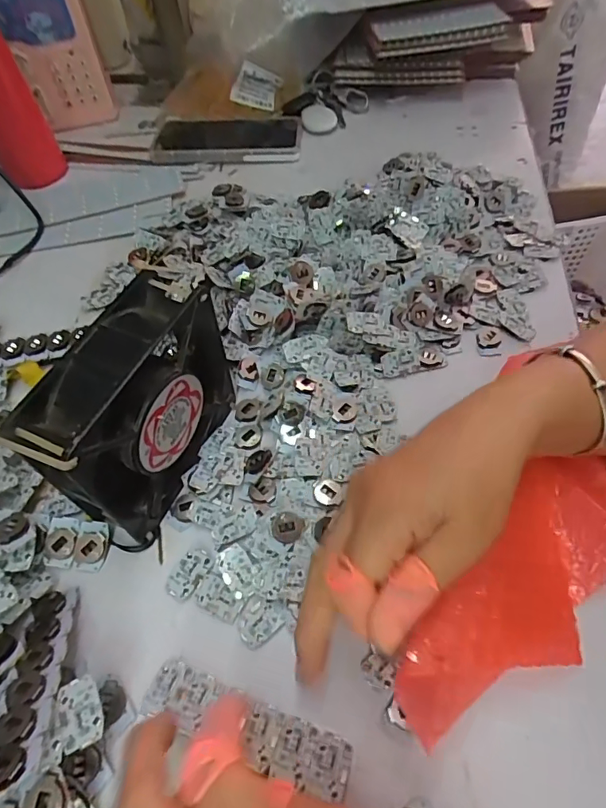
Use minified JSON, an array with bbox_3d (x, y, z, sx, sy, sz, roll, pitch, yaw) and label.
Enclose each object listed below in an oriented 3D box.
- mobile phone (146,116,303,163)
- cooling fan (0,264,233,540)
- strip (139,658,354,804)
[{"bbox_3d":[-0.088,-0.303,0.544,0.170,0.015,0.096,4,58,5],"label":"mobile phone"},{"bbox_3d":[-0.089,0.004,0.277,0.043,0.112,0.123,21,61,15],"label":"cooling fan"},{"bbox_3d":[-0.029,0.163,0.245,0.108,0.005,0.028,15,34,13],"label":"strip"}]

